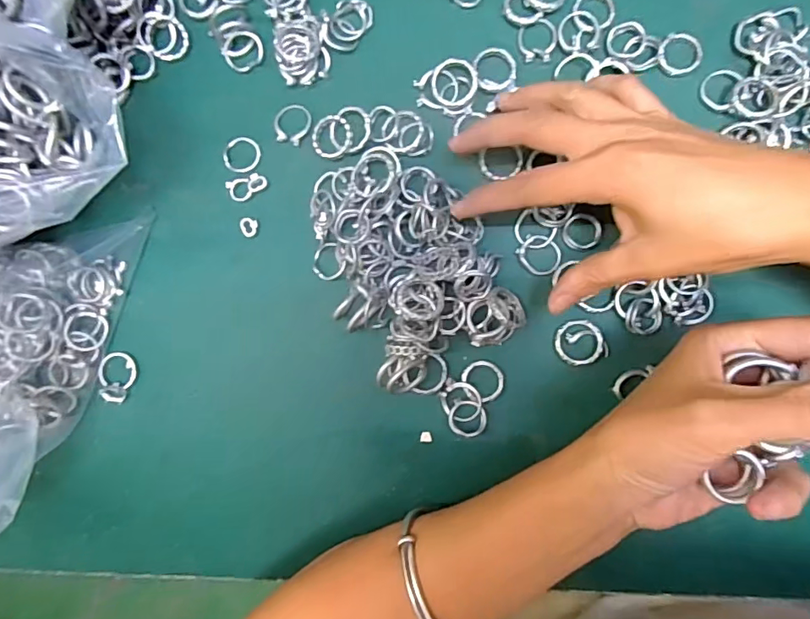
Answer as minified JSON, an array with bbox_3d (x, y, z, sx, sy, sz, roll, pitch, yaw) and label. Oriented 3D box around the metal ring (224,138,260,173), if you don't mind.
[{"bbox_3d":[-0.094,-0.089,0.292,0.021,0.004,0.021,0,89,5],"label":"metal ring"}]

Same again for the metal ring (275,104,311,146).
[{"bbox_3d":[-0.065,-0.106,0.290,0.020,0.004,0.023,14,90,5],"label":"metal ring"}]

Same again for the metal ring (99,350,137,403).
[{"bbox_3d":[-0.168,0.039,0.294,0.021,0.004,0.029,5,89,5],"label":"metal ring"}]

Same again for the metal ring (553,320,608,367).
[{"bbox_3d":[0.094,0.018,0.273,0.025,0.004,0.024,0,89,5],"label":"metal ring"}]

